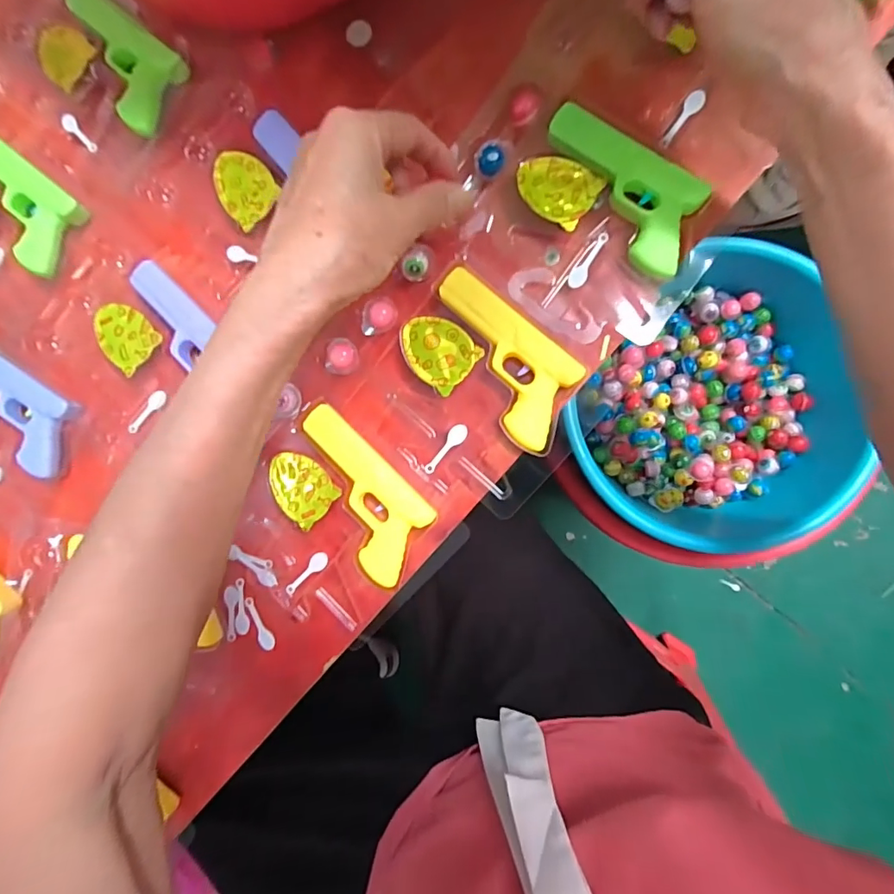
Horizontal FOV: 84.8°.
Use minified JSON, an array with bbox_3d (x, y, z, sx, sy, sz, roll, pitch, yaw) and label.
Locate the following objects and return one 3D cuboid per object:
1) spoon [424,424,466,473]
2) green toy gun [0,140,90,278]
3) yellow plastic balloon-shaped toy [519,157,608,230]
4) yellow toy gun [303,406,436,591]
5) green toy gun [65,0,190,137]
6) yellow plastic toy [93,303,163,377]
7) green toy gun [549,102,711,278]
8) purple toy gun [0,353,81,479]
[{"bbox_3d":[-0.001,0.002,0.324,0.011,0.004,0.039,37,94,7],"label":"spoon"},{"bbox_3d":[-0.319,-0.180,0.357,0.113,0.010,0.058,38,94,7],"label":"green toy gun"},{"bbox_3d":[0.067,-0.162,0.305,0.050,0.006,0.038,35,94,7],"label":"yellow plastic balloon-shaped toy"},{"bbox_3d":[-0.059,0.031,0.321,0.058,0.010,0.115,-44,84,5],"label":"yellow toy gun"},{"bbox_3d":[-0.240,-0.281,0.353,0.112,0.011,0.060,42,94,6],"label":"green toy gun"},{"bbox_3d":[-0.228,-0.080,0.350,0.048,0.015,0.036,45,95,6],"label":"yellow plastic toy"},{"bbox_3d":[0.105,-0.160,0.303,0.112,0.009,0.059,35,94,7],"label":"green toy gun"},{"bbox_3d":[-0.322,-0.030,0.356,0.111,0.008,0.059,32,93,7],"label":"purple toy gun"}]

